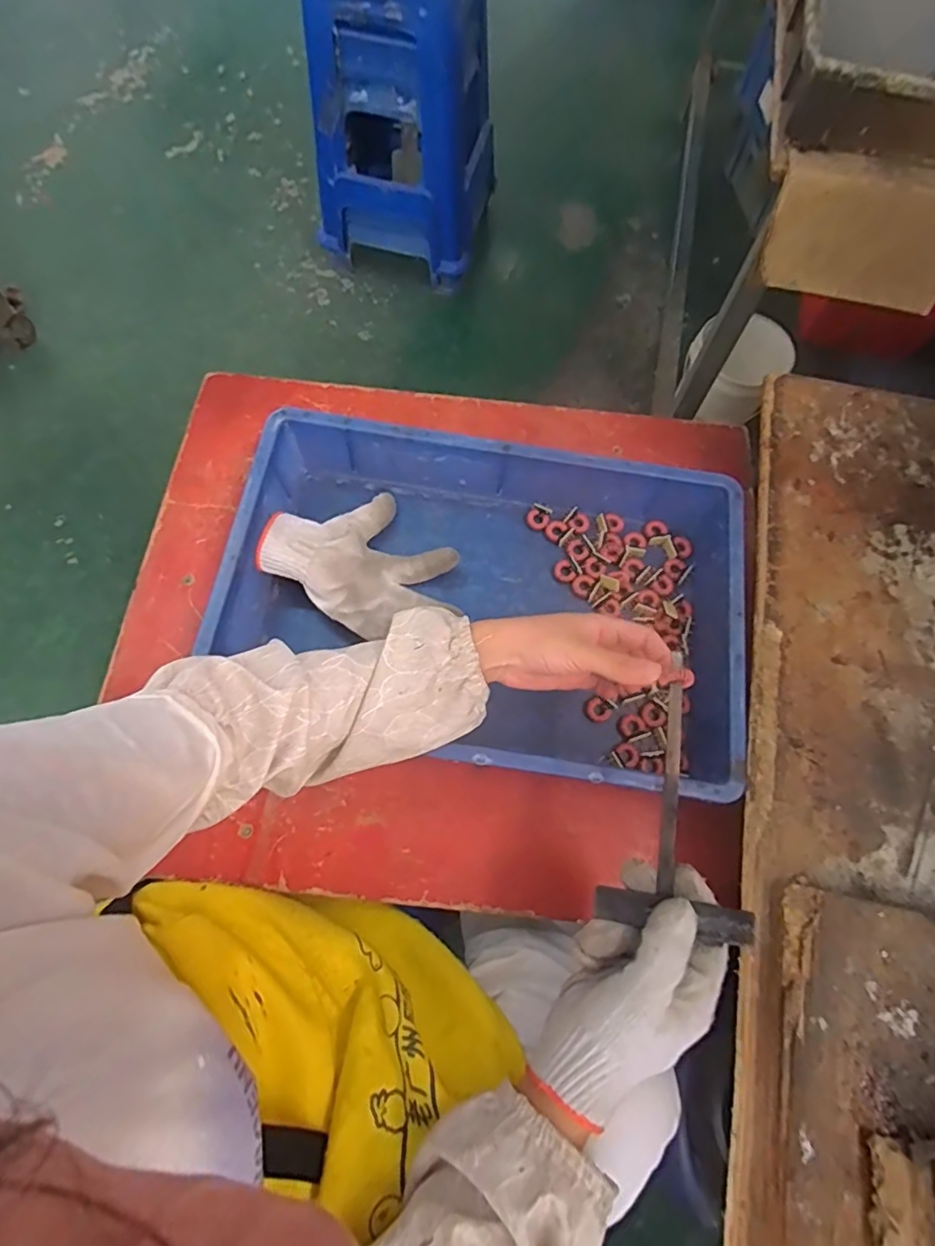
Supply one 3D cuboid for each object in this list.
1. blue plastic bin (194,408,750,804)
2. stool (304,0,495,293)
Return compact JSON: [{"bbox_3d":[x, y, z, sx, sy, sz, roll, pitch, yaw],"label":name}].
[{"bbox_3d":[0.016,-0.017,0.520,0.433,0.091,0.282,10,70,2],"label":"blue plastic bin"},{"bbox_3d":[-0.148,-1.167,1.320,0.381,0.557,0.295,13,70,3],"label":"stool"}]

